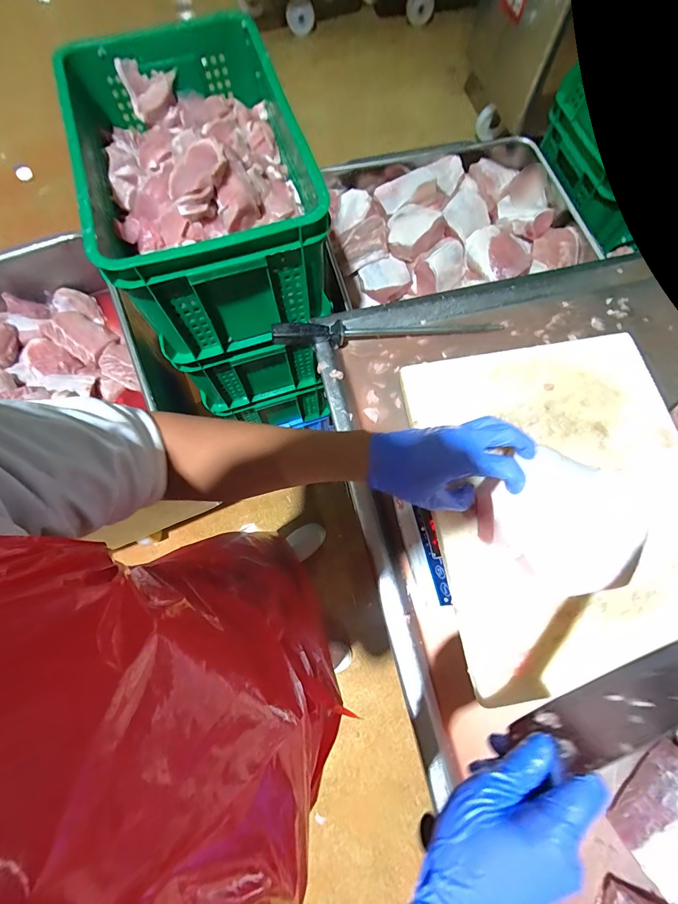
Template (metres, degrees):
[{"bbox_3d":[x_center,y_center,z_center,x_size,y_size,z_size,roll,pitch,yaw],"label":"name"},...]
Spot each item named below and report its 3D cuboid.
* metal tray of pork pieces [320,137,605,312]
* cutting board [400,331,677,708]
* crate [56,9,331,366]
[{"bbox_3d":[0.300,-0.653,0.997,0.705,0.100,0.459,-14,73,-5],"label":"metal tray of pork pieces"},{"bbox_3d":[0.257,0.042,0.421,0.308,0.032,0.361,-10,73,-3],"label":"cutting board"},{"bbox_3d":[-0.256,-0.493,0.719,0.356,0.260,0.532,-18,74,-6],"label":"crate"}]

